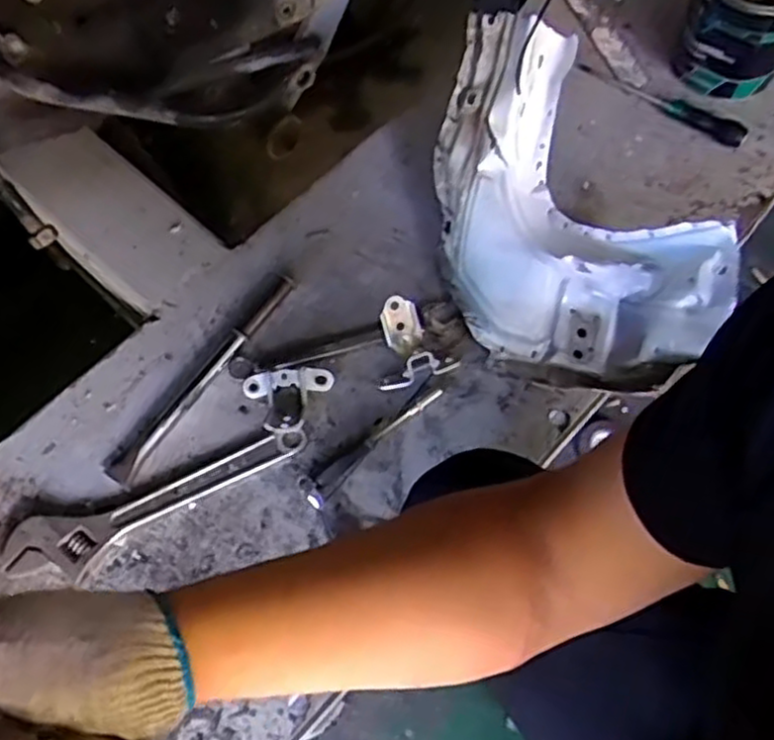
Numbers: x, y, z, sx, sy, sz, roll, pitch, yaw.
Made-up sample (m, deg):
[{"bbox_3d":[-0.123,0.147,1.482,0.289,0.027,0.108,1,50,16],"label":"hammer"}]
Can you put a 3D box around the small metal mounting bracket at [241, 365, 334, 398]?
[{"bbox_3d":[-0.123,0.012,0.923,0.111,0.040,0.032,-11,65,-4],"label":"small metal mounting bracket"}]

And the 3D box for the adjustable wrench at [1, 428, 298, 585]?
[{"bbox_3d":[-0.262,0.157,0.862,0.350,0.028,0.072,-21,66,-8],"label":"adjustable wrench"}]

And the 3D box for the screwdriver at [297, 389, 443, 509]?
[{"bbox_3d":[-0.021,0.081,0.894,0.202,0.021,0.043,-42,71,-16],"label":"screwdriver"}]

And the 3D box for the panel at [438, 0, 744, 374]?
[{"bbox_3d":[0.241,-0.228,0.960,0.330,0.177,0.449,0,65,2],"label":"panel"}]

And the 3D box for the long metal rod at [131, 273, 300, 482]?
[{"bbox_3d":[-0.221,-0.001,0.935,0.025,0.025,0.324,31,69,15],"label":"long metal rod"}]

